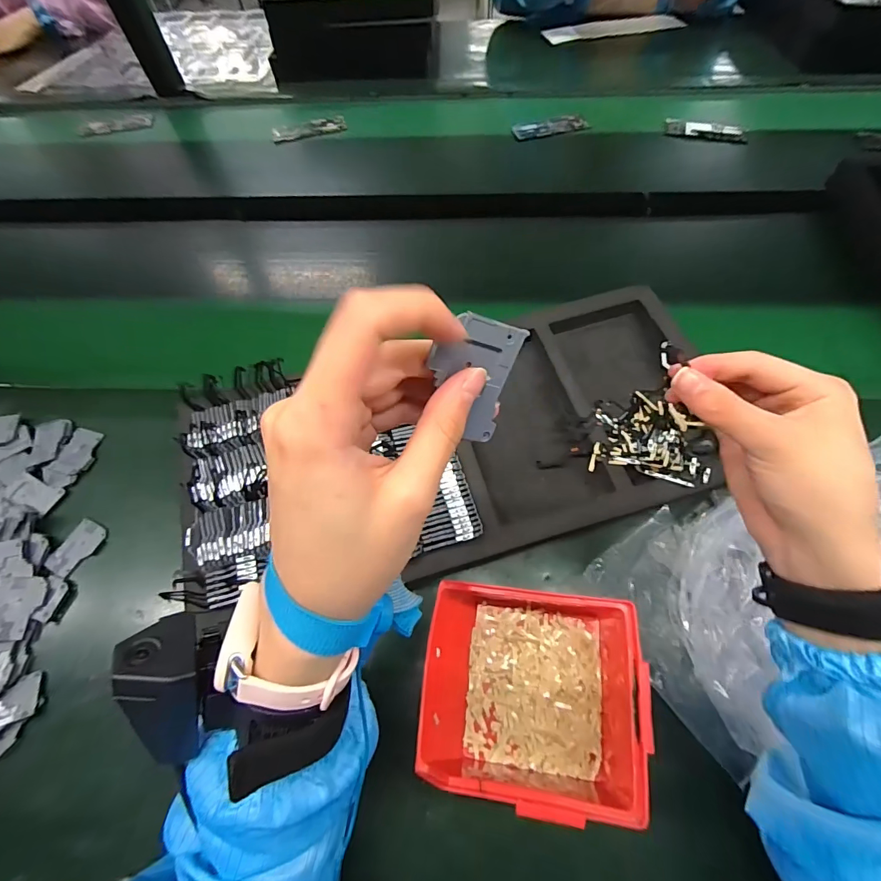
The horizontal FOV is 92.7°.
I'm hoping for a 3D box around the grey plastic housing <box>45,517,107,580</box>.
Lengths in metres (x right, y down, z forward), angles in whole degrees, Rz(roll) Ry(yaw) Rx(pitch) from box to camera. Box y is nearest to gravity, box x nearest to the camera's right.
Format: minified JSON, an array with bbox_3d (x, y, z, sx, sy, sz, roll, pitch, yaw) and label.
[{"bbox_3d":[-0.315,0.093,0.365,0.027,0.008,0.047,15,63,10],"label":"grey plastic housing"}]

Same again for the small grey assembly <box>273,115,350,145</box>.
[{"bbox_3d":[-0.224,-0.532,0.719,0.122,0.016,0.036,-15,62,-6],"label":"small grey assembly"}]

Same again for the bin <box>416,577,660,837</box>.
[{"bbox_3d":[0.058,0.169,0.289,0.138,0.064,0.124,4,62,5],"label":"bin"}]

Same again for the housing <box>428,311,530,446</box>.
[{"bbox_3d":[0.012,-0.023,0.162,0.033,0.048,0.004,5,26,-23],"label":"housing"}]

